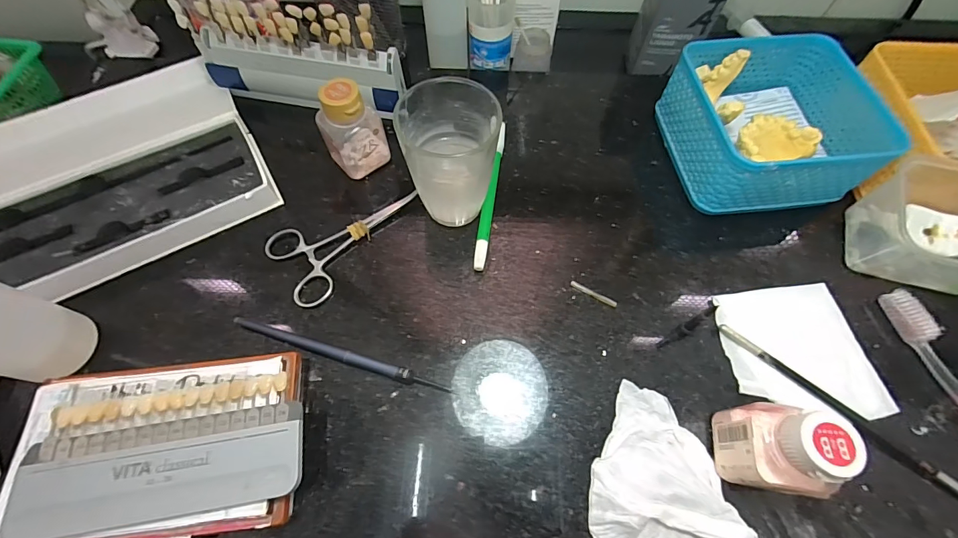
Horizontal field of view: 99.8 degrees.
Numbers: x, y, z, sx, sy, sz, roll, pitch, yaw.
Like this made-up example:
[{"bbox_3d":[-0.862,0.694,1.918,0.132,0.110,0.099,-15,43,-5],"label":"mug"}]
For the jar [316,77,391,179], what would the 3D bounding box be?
[{"bbox_3d":[-0.099,-0.107,0.318,0.041,0.074,0.031,-31,67,-15],"label":"jar"}]

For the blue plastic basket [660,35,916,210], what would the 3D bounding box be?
[{"bbox_3d":[0.232,-0.123,0.336,0.131,0.064,0.142,-5,63,-3],"label":"blue plastic basket"}]

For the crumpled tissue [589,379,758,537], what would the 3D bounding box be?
[{"bbox_3d":[0.103,0.117,0.241,0.079,0.016,0.090,-5,64,-3],"label":"crumpled tissue"}]

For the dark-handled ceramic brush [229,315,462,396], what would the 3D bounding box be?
[{"bbox_3d":[-0.091,0.059,0.271,0.158,0.009,0.010,15,64,7],"label":"dark-handled ceramic brush"}]

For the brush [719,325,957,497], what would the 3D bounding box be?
[{"bbox_3d":[0.240,0.097,0.255,0.188,0.008,0.009,38,69,17],"label":"brush"}]

